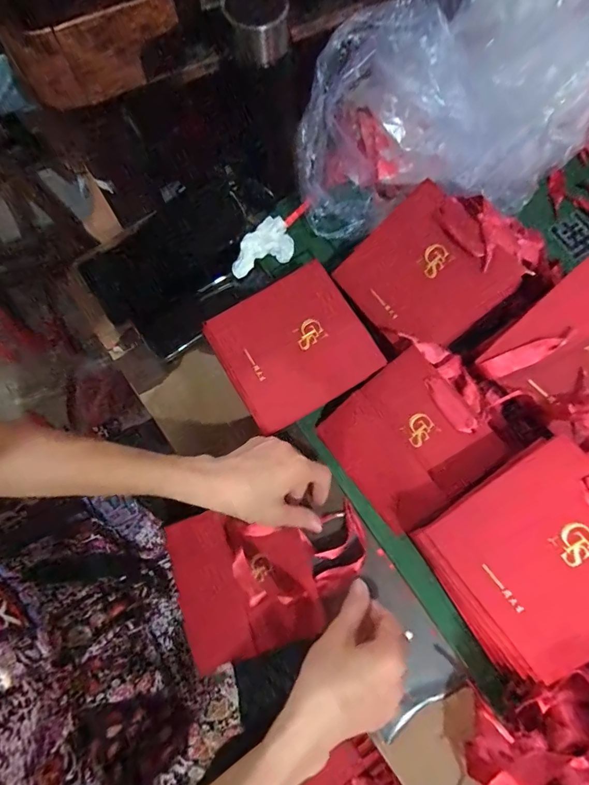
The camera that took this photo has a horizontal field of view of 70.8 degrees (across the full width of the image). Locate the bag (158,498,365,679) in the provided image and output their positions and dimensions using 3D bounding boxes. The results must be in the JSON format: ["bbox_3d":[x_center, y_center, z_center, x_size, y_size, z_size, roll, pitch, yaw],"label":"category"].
[{"bbox_3d":[-0.023,0.172,0.408,0.190,0.032,0.137,-19,76,-6],"label":"bag"}]

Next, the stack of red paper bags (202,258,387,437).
[{"bbox_3d":[-0.001,-0.048,0.442,0.150,0.017,0.137,-31,95,-3],"label":"stack of red paper bags"}]

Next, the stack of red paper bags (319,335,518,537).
[{"bbox_3d":[0.122,0.043,0.422,0.156,0.025,0.140,-44,75,12],"label":"stack of red paper bags"}]

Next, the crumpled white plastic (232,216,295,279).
[{"bbox_3d":[-0.041,-0.177,0.503,0.084,0.028,0.047,-27,77,-8],"label":"crumpled white plastic"}]

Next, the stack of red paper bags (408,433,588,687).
[{"bbox_3d":[0.198,0.138,0.341,0.166,0.030,0.141,-44,70,17],"label":"stack of red paper bags"}]

